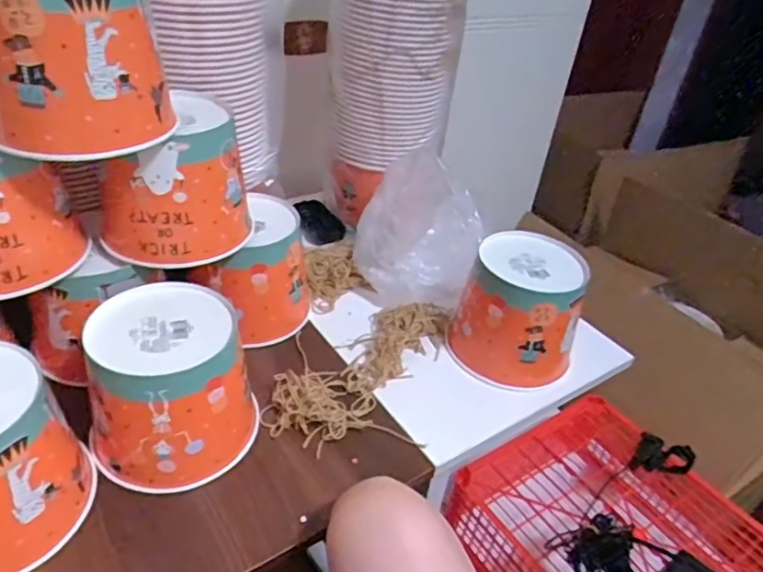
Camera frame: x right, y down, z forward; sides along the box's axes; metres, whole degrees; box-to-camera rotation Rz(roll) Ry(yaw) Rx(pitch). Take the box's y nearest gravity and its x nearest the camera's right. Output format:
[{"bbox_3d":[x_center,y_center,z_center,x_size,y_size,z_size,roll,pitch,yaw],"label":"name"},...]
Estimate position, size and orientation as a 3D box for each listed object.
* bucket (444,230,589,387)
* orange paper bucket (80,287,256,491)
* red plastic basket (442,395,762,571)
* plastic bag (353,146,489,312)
[{"bbox_3d":[0.170,0.025,0.716,0.137,0.141,0.132,5,36,-4],"label":"bucket"},{"bbox_3d":[-0.200,0.098,0.562,0.138,0.135,0.144,5,36,-4],"label":"orange paper bucket"},{"bbox_3d":[0.386,0.421,0.910,0.372,0.186,0.456,-17,43,-30],"label":"red plastic basket"},{"bbox_3d":[0.052,-0.070,0.782,0.169,0.177,0.133,9,36,2],"label":"plastic bag"}]

